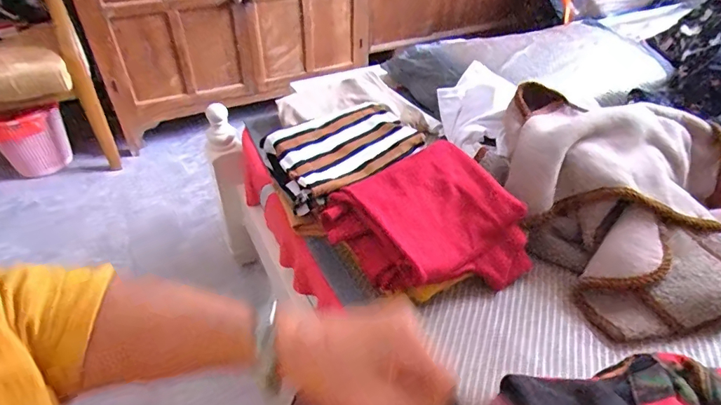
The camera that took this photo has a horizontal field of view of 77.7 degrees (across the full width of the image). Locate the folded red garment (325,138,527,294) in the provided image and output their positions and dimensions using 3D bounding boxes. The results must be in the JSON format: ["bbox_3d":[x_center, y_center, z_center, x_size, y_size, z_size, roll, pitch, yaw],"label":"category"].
[{"bbox_3d":[0.100,0.029,0.660,0.228,0.113,0.239,-29,49,-30],"label":"folded red garment"}]

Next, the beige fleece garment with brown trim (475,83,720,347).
[{"bbox_3d":[0.457,-0.038,0.749,0.427,0.162,0.439,-16,43,-19],"label":"beige fleece garment with brown trim"}]

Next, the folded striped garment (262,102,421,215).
[{"bbox_3d":[-0.031,-0.084,0.793,0.249,0.071,0.165,-29,61,-26],"label":"folded striped garment"}]

